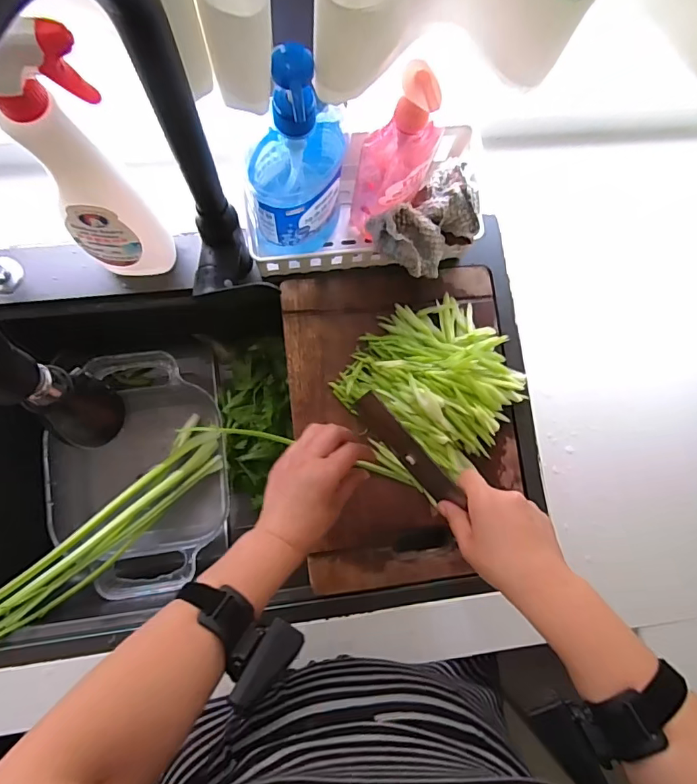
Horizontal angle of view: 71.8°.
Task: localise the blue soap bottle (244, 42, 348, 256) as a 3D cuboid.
[{"bbox_3d":[-0.051,-0.210,0.466,0.095,0.238,0.071,-3,83,-5],"label":"blue soap bottle"}]

